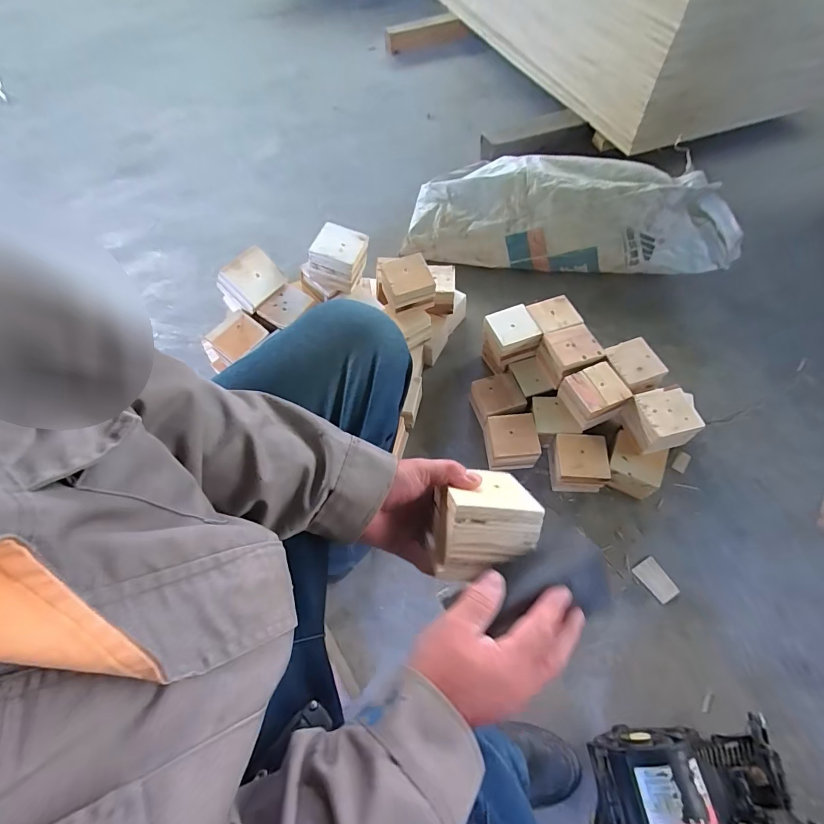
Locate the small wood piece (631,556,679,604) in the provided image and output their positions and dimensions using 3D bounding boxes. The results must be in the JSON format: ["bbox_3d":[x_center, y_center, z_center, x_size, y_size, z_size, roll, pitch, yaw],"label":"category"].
[{"bbox_3d":[0.447,0.309,0.754,0.050,0.004,0.072,-27,62,-15],"label":"small wood piece"}]

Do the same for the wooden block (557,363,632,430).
[{"bbox_3d":[0.356,-0.029,0.821,0.100,0.079,0.096,-17,60,-6],"label":"wooden block"}]

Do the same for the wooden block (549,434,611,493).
[{"bbox_3d":[0.331,0.105,0.837,0.104,0.082,0.097,1,59,2],"label":"wooden block"}]

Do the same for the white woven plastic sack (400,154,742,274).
[{"bbox_3d":[0.412,-0.584,1.158,0.794,0.173,0.379,7,60,7],"label":"white woven plastic sack"}]

